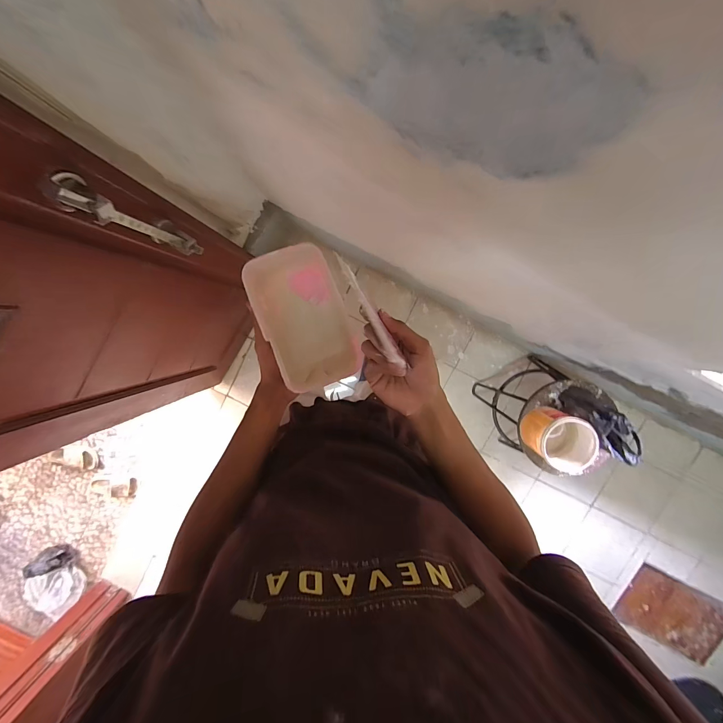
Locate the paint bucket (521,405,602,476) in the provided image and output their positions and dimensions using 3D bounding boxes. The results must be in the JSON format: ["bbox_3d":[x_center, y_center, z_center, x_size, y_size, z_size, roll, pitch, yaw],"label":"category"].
[{"bbox_3d":[0.595,0.232,1.012,0.163,0.143,0.150,0,96,1],"label":"paint bucket"}]

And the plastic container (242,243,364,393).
[{"bbox_3d":[-0.075,-0.056,0.472,0.107,0.093,0.189,-23,95,3],"label":"plastic container"}]

